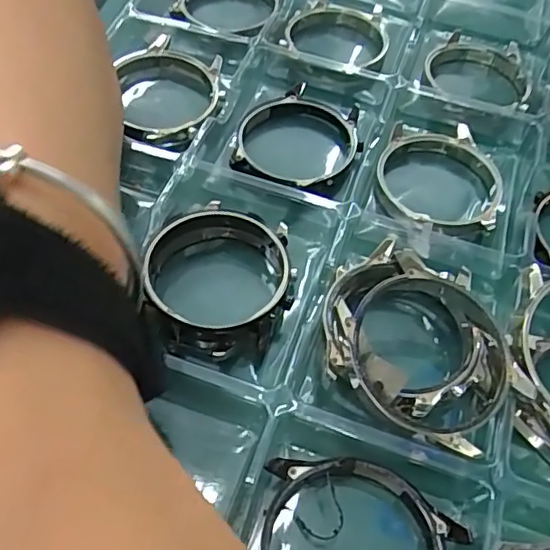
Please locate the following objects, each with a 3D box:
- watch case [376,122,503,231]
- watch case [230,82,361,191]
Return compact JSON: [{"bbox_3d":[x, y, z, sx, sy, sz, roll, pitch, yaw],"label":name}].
[{"bbox_3d":[0.064,-0.039,0.222,0.048,0.009,0.042,17,56,7],"label":"watch case"},{"bbox_3d":[0.009,-0.052,0.225,0.044,0.008,0.051,31,59,15],"label":"watch case"}]

